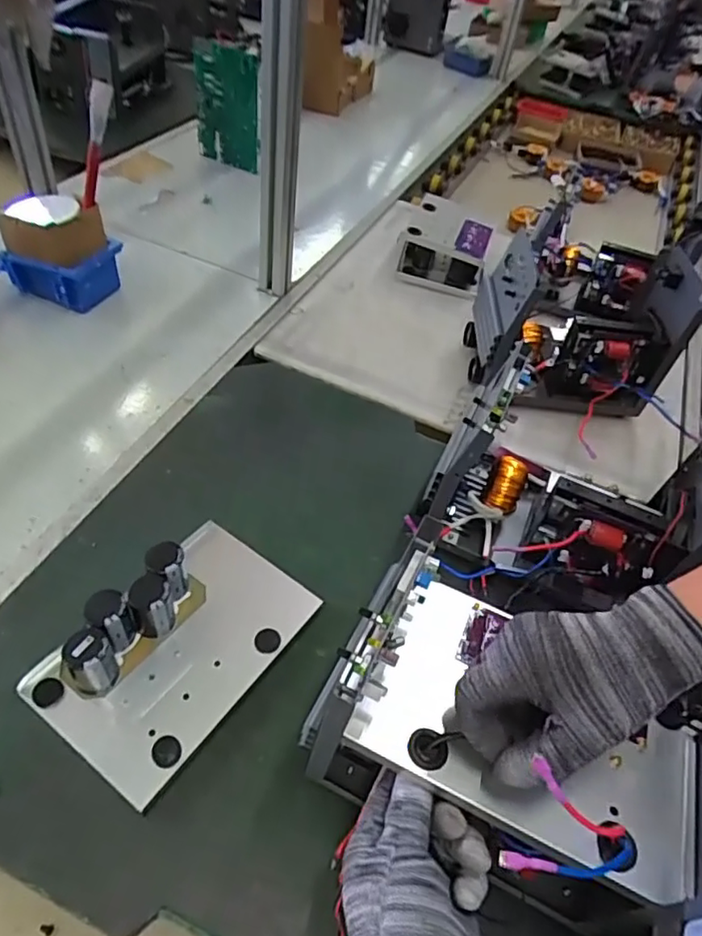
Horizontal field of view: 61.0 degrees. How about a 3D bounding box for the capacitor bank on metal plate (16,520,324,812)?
[{"bbox_3d":[-0.148,0.143,0.518,0.149,0.064,0.227,31,51,19],"label":"capacitor bank on metal plate"}]

